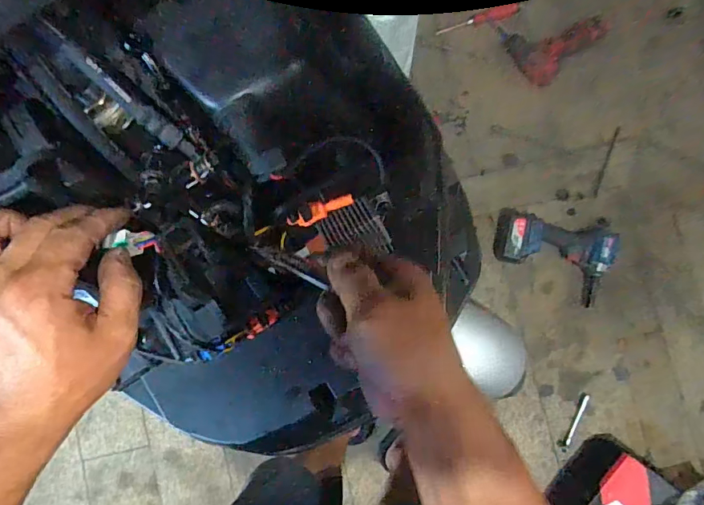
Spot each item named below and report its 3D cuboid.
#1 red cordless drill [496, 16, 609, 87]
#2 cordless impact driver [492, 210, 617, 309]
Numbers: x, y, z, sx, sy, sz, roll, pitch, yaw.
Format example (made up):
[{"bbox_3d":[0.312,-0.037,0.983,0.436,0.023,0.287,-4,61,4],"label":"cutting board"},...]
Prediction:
[{"bbox_3d":[0.478,-0.513,1.102,0.200,0.055,0.160,-38,83,3],"label":"red cordless drill"},{"bbox_3d":[0.465,-0.008,1.076,0.268,0.072,0.155,26,91,8],"label":"cordless impact driver"}]

